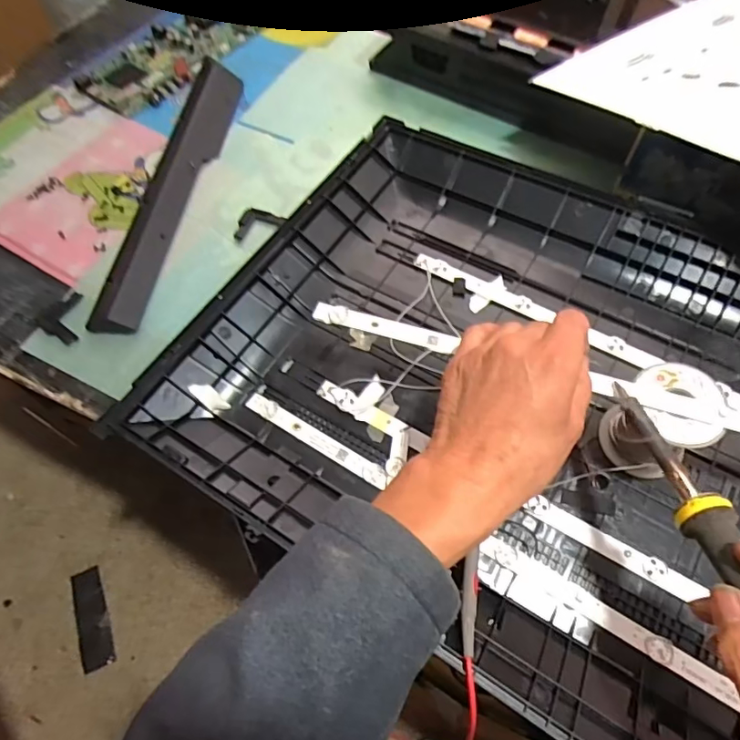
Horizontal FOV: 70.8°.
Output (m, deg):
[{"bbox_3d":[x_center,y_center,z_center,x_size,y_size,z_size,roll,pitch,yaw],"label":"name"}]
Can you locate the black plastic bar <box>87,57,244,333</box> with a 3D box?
[{"bbox_3d":[-0.208,-0.211,0.562,0.057,0.022,0.387,7,60,2],"label":"black plastic bar"}]

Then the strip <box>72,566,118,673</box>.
[{"bbox_3d":[-0.335,0.299,0.629,0.033,0.006,0.114,-17,65,-19],"label":"strip"}]

